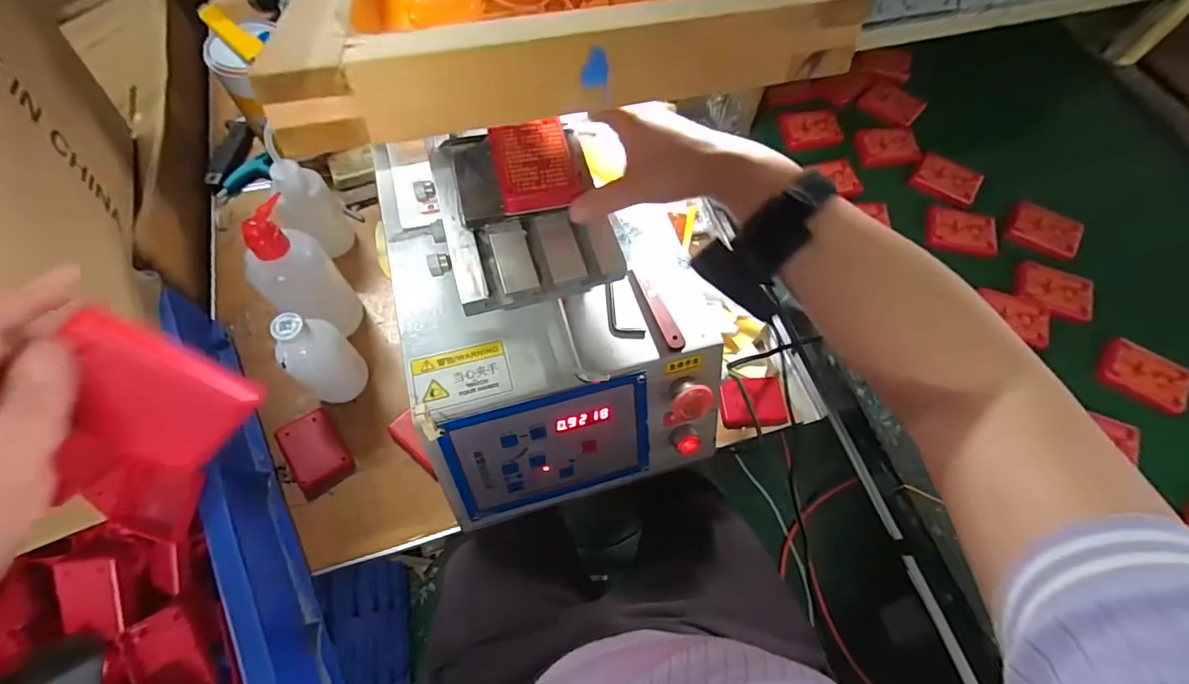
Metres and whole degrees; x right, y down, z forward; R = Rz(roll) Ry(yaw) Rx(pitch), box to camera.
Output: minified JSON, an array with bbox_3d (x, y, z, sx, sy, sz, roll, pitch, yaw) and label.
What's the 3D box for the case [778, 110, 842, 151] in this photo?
[{"bbox_3d":[0.298,-0.294,0.698,0.081,0.025,0.047,-9,66,-7],"label":"case"}]

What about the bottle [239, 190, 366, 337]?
[{"bbox_3d":[-0.318,-0.064,0.555,0.072,0.183,0.074,42,70,15],"label":"bottle"}]

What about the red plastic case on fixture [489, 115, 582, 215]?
[{"bbox_3d":[-0.044,-0.130,0.368,0.053,0.013,0.074,-11,67,-8],"label":"red plastic case on fixture"}]

